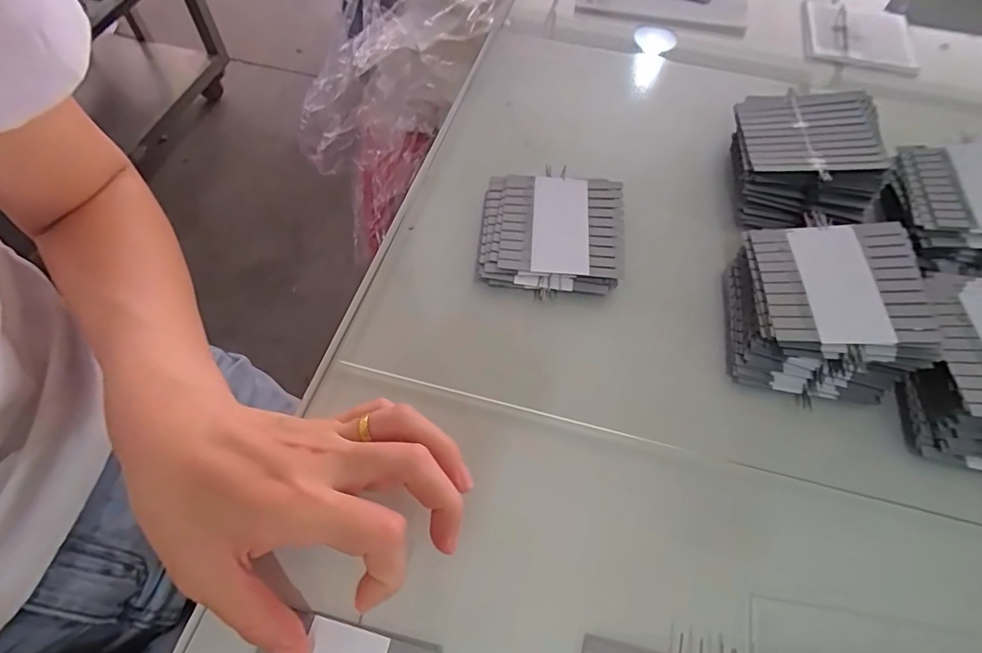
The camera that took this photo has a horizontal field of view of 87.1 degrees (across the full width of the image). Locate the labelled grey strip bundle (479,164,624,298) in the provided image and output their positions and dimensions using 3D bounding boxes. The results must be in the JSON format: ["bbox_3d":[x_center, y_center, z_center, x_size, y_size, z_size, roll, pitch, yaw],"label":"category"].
[{"bbox_3d":[0.040,-0.062,0.335,0.088,0.020,0.089,5,59,1],"label":"labelled grey strip bundle"}]

